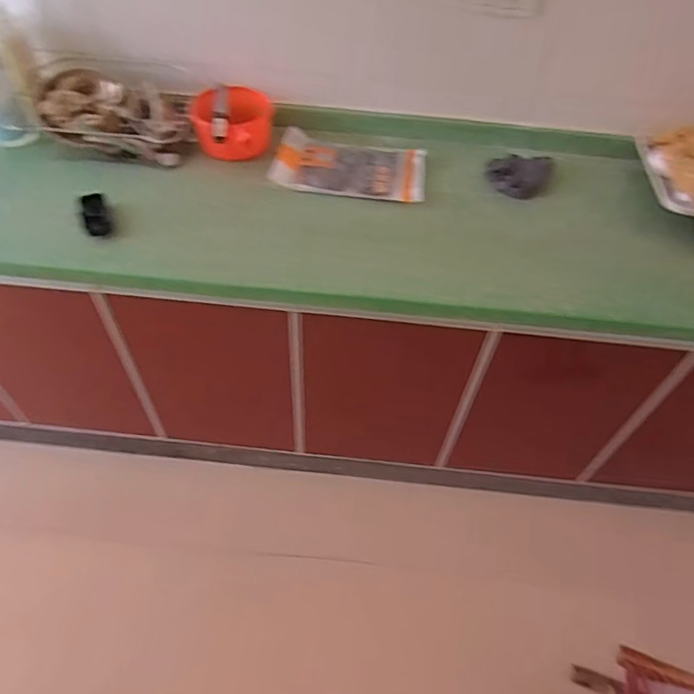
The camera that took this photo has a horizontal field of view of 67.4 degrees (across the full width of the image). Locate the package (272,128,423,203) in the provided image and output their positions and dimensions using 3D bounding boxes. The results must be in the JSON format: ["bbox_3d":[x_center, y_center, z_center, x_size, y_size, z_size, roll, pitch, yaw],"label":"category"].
[{"bbox_3d":[0.009,-0.390,1.117,0.318,0.029,0.187,7,50,2],"label":"package"}]

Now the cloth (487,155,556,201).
[{"bbox_3d":[0.371,-0.377,1.132,0.138,0.039,0.145,21,52,13],"label":"cloth"}]

